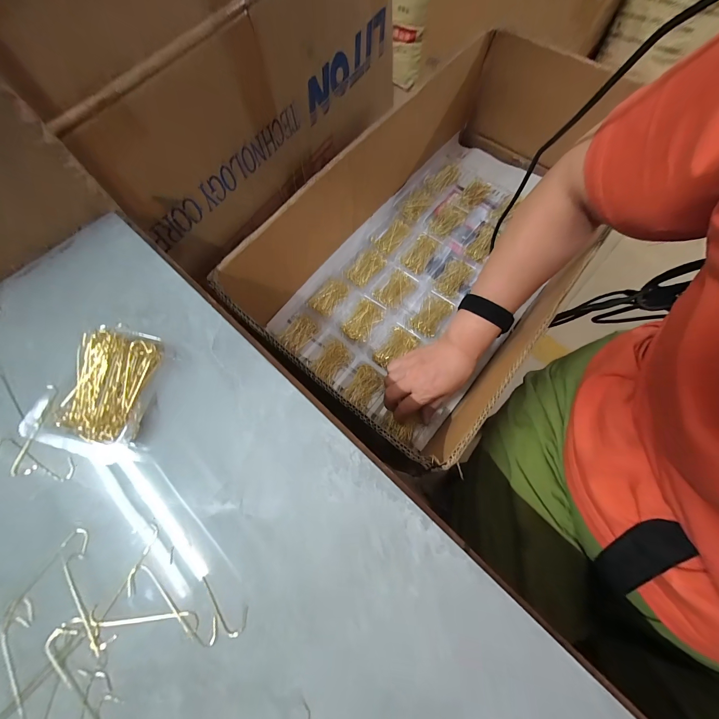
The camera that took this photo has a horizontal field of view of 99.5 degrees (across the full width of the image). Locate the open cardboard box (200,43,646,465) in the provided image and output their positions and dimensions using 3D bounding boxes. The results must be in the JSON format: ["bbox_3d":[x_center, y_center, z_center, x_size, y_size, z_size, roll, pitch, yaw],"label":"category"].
[{"bbox_3d":[0.142,-0.216,0.469,0.312,0.185,0.656,37,75,14],"label":"open cardboard box"}]

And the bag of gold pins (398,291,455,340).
[{"bbox_3d":[0.111,-0.073,0.492,0.059,0.014,0.082,38,75,14],"label":"bag of gold pins"}]

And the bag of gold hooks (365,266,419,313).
[{"bbox_3d":[0.056,-0.120,0.518,0.065,0.017,0.079,34,74,13],"label":"bag of gold hooks"}]

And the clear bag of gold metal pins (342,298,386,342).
[{"bbox_3d":[0.005,-0.065,0.492,0.046,0.014,0.072,32,74,13],"label":"clear bag of gold metal pins"}]

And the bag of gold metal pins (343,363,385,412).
[{"bbox_3d":[0.006,0.042,0.459,0.045,0.019,0.063,34,74,13],"label":"bag of gold metal pins"}]

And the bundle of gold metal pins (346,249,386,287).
[{"bbox_3d":[0.010,-0.163,0.531,0.045,0.012,0.071,40,76,15],"label":"bundle of gold metal pins"}]

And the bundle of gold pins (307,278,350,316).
[{"bbox_3d":[-0.053,-0.109,0.515,0.044,0.020,0.073,37,75,14],"label":"bundle of gold pins"}]

